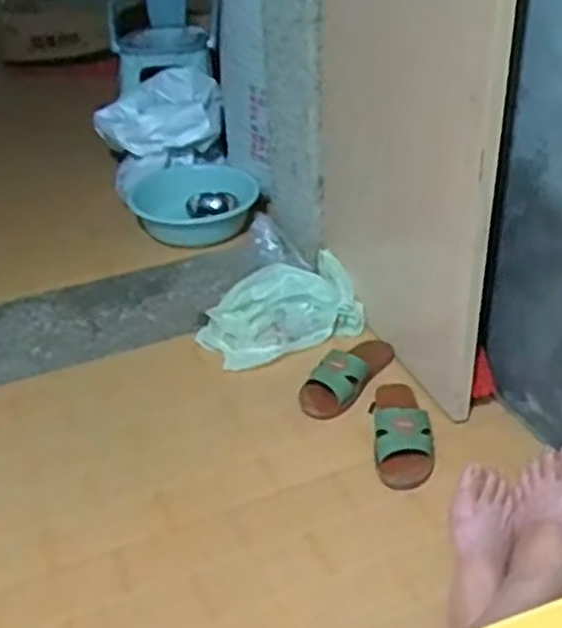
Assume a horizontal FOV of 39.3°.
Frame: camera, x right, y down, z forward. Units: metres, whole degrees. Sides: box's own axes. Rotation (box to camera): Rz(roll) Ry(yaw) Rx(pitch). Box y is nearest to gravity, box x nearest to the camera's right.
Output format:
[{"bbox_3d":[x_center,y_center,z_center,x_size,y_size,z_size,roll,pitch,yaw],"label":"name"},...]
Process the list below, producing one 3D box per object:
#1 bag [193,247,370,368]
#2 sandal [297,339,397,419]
[{"bbox_3d":[-0.011,-0.014,1.483,0.304,0.066,0.211,-16,35,-18],"label":"bag"},{"bbox_3d":[0.117,0.096,1.335,0.091,0.038,0.226,21,40,32],"label":"sandal"}]

